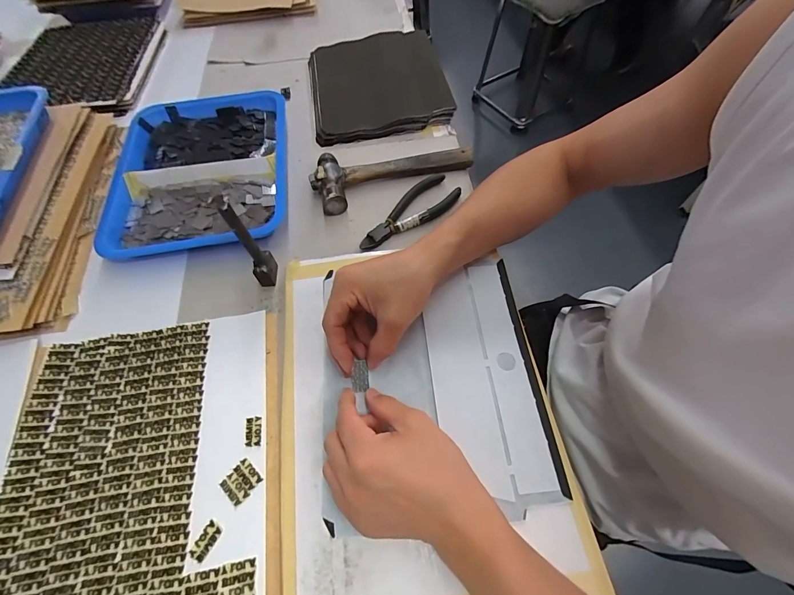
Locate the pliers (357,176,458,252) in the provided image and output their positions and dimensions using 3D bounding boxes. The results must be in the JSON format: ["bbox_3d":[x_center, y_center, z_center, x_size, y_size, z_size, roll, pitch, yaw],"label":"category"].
[{"bbox_3d":[0.014,-0.106,0.444,0.147,0.017,0.051,-35,66,-16],"label":"pliers"}]

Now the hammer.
[{"bbox_3d":[-0.007,-0.176,0.470,0.214,0.027,0.076,-19,62,-8],"label":"hammer"}]

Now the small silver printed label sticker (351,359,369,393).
[{"bbox_3d":[-0.035,0.075,0.336,0.016,0.004,0.029,-5,84,1],"label":"small silver printed label sticker"}]

